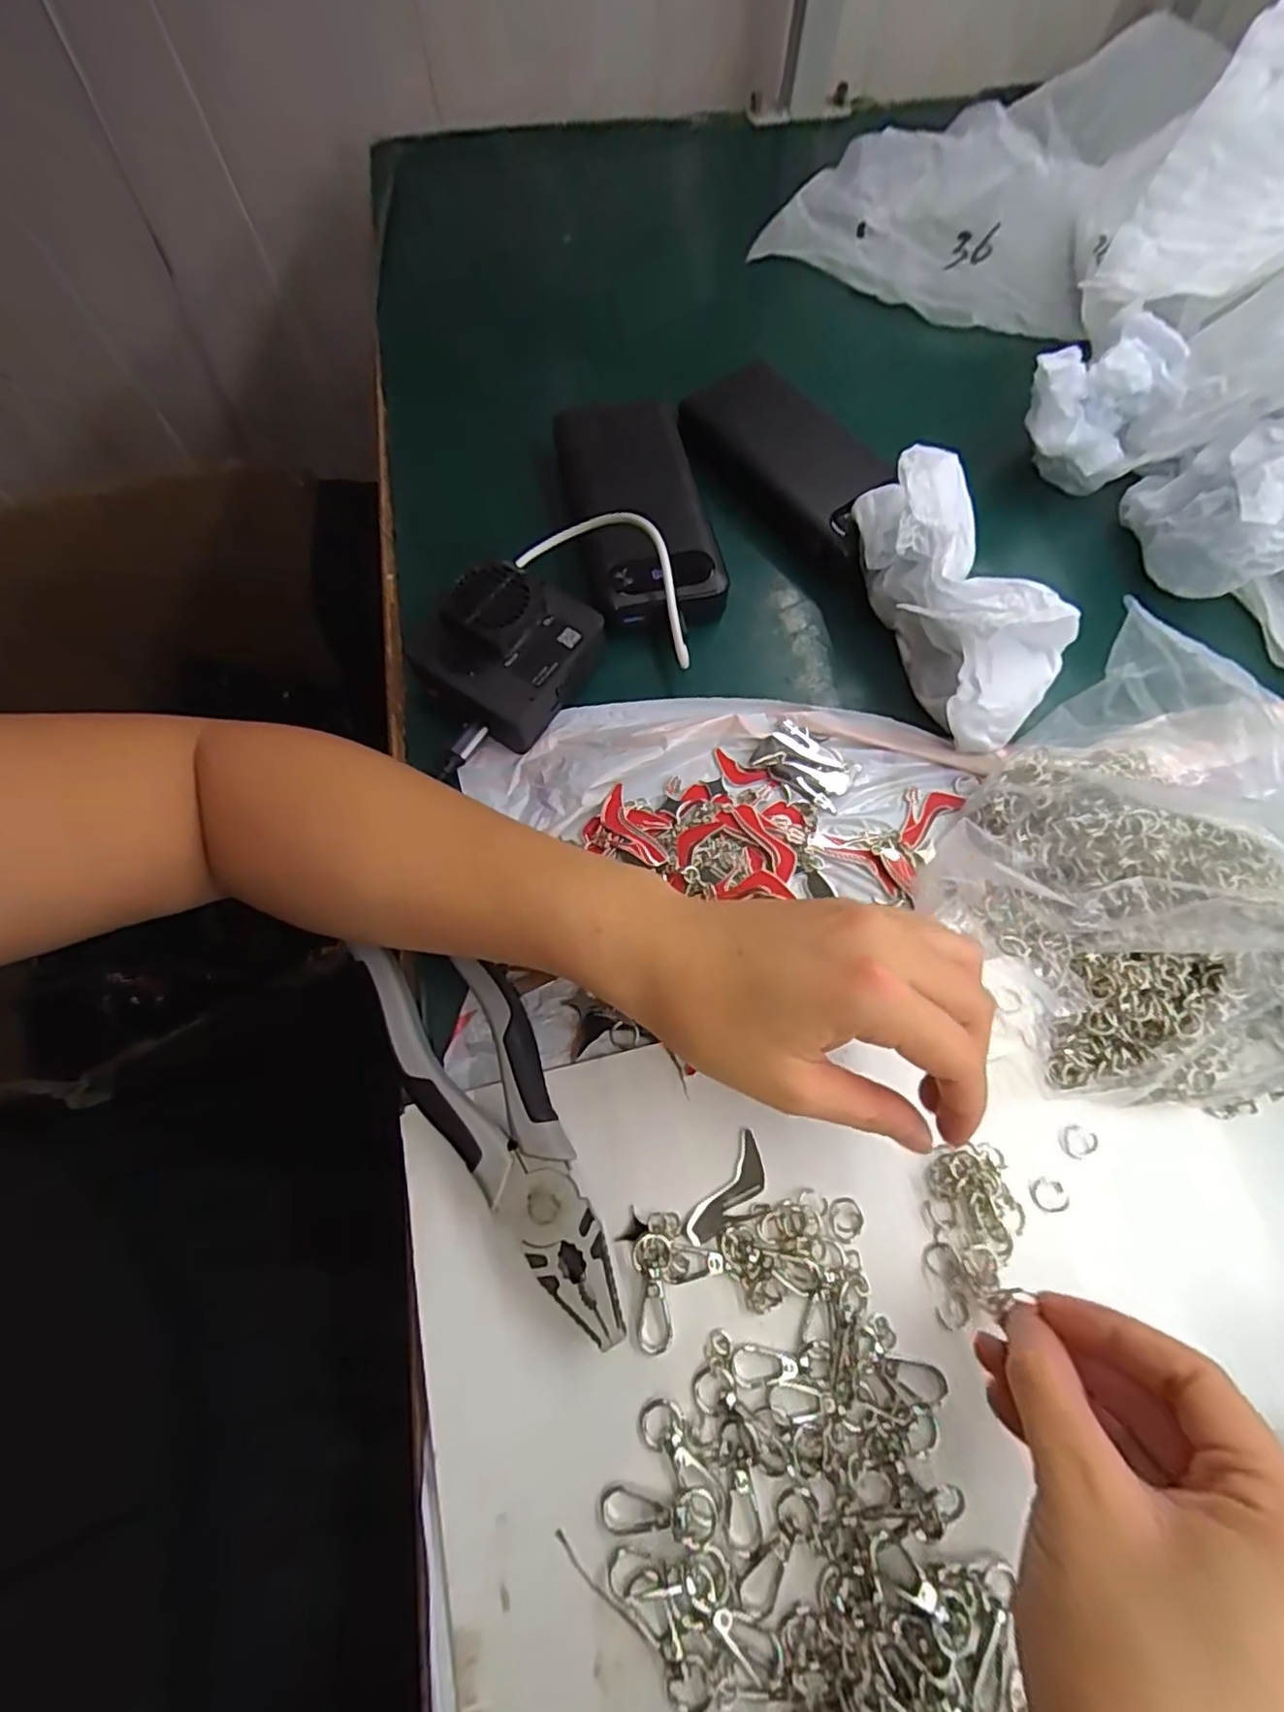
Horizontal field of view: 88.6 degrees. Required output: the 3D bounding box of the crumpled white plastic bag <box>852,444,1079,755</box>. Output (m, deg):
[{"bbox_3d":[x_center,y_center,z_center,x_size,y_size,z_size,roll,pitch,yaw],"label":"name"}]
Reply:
[{"bbox_3d":[0.160,-0.129,0.331,0.063,0.074,0.140,-16,70,-6],"label":"crumpled white plastic bag"}]

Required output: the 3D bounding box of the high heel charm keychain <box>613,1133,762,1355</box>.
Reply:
[{"bbox_3d":[0.018,0.147,0.261,0.036,0.007,0.082,38,74,14],"label":"high heel charm keychain"}]

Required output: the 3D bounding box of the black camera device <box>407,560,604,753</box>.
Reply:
[{"bbox_3d":[-0.066,-0.104,0.335,0.067,0.046,0.082,37,74,14],"label":"black camera device"}]

